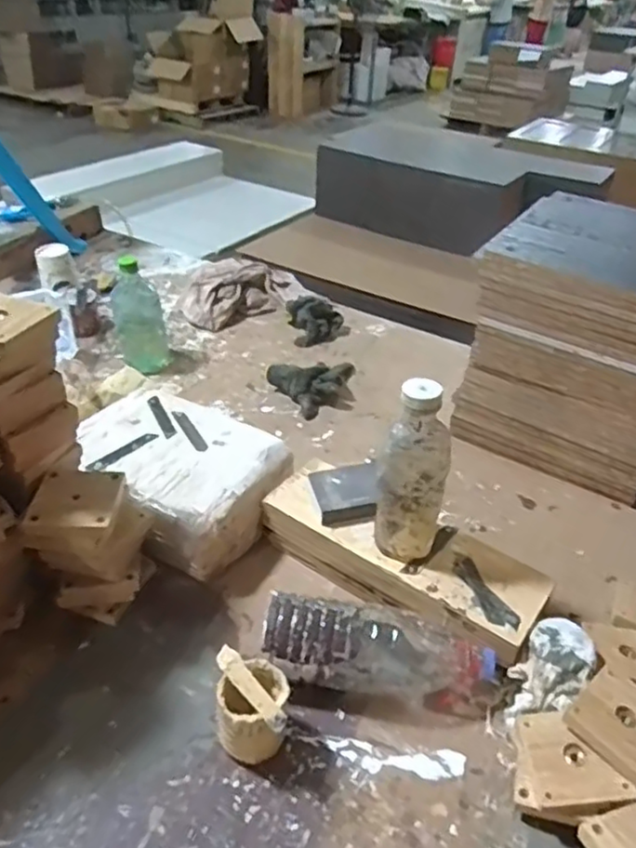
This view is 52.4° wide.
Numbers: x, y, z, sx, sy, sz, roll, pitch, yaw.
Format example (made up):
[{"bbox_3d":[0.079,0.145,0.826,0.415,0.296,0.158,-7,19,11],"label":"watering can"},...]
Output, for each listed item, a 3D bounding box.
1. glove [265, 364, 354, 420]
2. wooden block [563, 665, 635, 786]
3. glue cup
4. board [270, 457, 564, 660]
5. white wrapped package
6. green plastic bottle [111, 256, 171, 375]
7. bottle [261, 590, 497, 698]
[{"bbox_3d":[0.002,-0.069,1.092,0.159,0.057,0.115,-9,38,-16],"label":"glove"},{"bbox_3d":[0.282,0.273,0.591,0.084,0.014,0.083,-26,45,-33],"label":"wooden block"},{"bbox_3d":[-0.062,0.272,0.610,0.065,0.077,0.067,2,36,-2],"label":"glue cup"},{"bbox_3d":[0.096,0.160,0.775,0.335,0.077,0.123,27,43,29],"label":"board"},{"bbox_3d":[-0.189,0.073,0.853,0.266,0.100,0.211,24,41,25],"label":"white wrapped package"},{"bbox_3d":[-0.305,-0.185,1.098,0.078,0.191,0.063,9,37,8],"label":"green plastic bottle"},{"bbox_3d":[0.060,0.235,0.667,0.238,0.080,0.074,13,36,-7],"label":"bottle"}]

